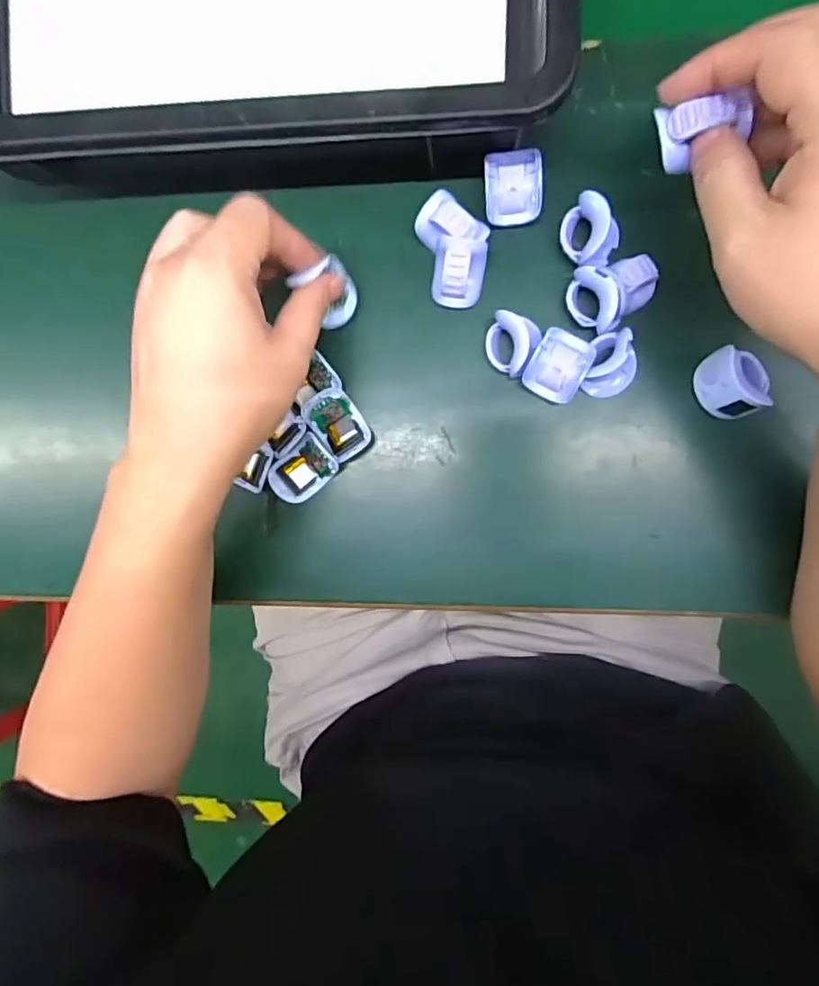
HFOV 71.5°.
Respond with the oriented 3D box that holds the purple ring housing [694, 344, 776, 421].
[{"bbox_3d":[0.181,-0.061,0.317,0.034,0.022,0.035,9,94,5],"label":"purple ring housing"}]

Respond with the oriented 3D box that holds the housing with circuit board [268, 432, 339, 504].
[{"bbox_3d":[-0.067,-0.014,0.355,0.042,0.017,0.029,-44,88,7],"label":"housing with circuit board"}]

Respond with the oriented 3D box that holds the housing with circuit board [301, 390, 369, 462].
[{"bbox_3d":[-0.045,-0.042,0.353,0.029,0.013,0.043,-33,90,7],"label":"housing with circuit board"}]

